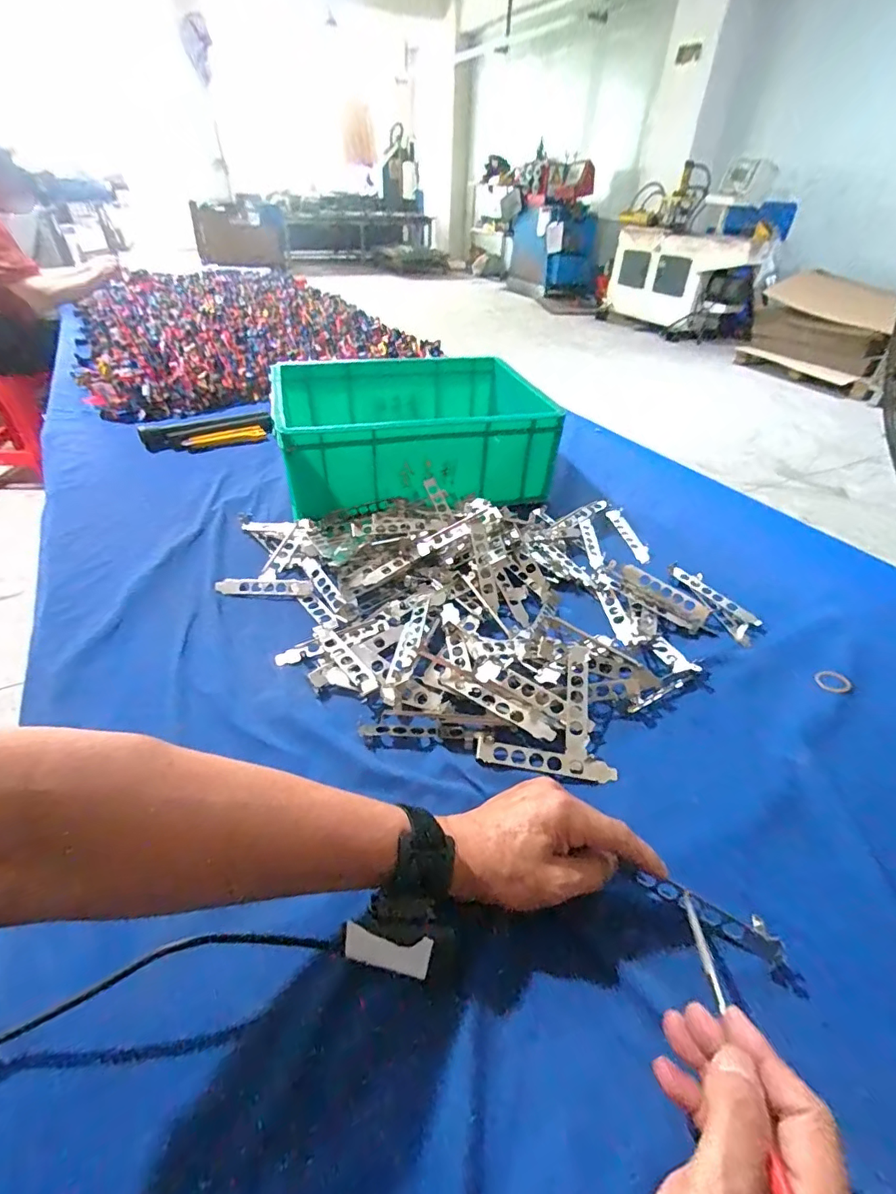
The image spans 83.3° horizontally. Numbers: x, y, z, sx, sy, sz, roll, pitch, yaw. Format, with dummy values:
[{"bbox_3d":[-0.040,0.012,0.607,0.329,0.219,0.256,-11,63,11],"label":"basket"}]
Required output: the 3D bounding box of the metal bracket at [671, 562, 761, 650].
[{"bbox_3d":[0.324,0.005,0.612,0.042,0.022,0.131,-14,42,-20],"label":"metal bracket"}]

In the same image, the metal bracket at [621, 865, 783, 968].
[{"bbox_3d":[0.172,0.212,0.345,0.102,0.017,0.019,24,44,19],"label":"metal bracket"}]

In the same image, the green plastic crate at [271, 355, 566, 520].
[{"bbox_3d":[-0.043,-0.272,0.818,0.411,0.130,0.313,-7,40,-12],"label":"green plastic crate"}]

